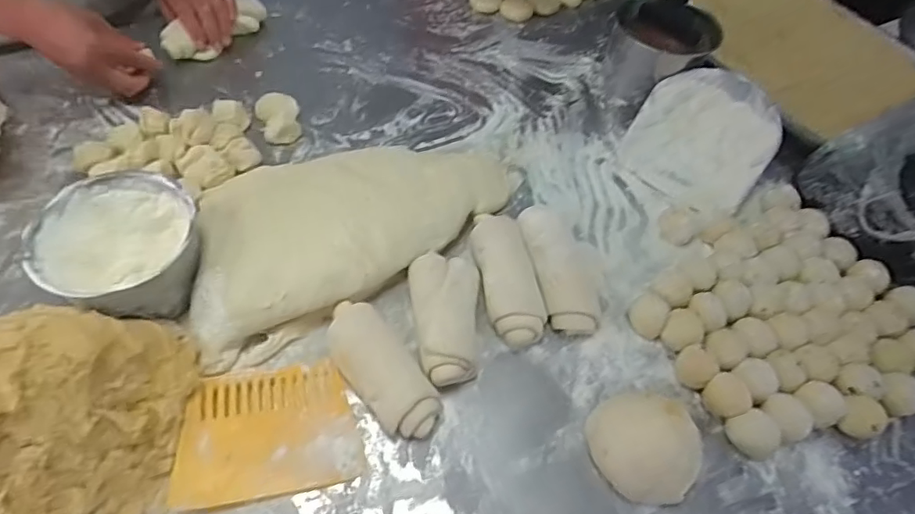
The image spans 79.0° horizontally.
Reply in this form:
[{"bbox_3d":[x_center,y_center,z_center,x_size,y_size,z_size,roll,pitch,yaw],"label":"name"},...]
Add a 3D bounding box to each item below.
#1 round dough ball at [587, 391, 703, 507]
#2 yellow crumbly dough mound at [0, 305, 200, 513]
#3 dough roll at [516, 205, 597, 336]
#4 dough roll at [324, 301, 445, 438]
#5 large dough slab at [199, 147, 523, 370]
[{"bbox_3d":[0.185,0.174,0.527,0.097,0.066,0.101,2,55,-3],"label":"round dough ball"},{"bbox_3d":[-0.366,0.161,0.455,0.293,0.123,0.182,-37,65,-26],"label":"yellow crumbly dough mound"},{"bbox_3d":[0.116,0.006,0.654,0.061,0.041,0.179,-10,56,-11],"label":"dough roll"},{"bbox_3d":[-0.080,0.113,0.564,0.060,0.038,0.159,-29,62,-22],"label":"dough roll"},{"bbox_3d":[-0.115,-0.053,0.658,0.417,0.076,0.192,-26,61,-20],"label":"large dough slab"}]

